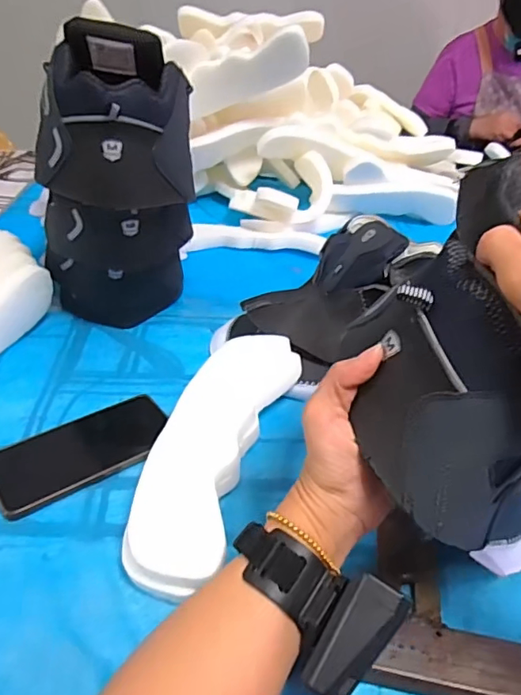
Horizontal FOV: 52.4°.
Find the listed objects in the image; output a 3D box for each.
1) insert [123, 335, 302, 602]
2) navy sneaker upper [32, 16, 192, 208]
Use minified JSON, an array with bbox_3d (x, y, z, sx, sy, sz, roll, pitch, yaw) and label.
[{"bbox_3d":[-0.038,0.078,0.463,0.093,0.045,0.269,13,35,13],"label":"insert"},{"bbox_3d":[-0.145,-0.224,0.520,0.155,0.142,0.110,-2,35,-9],"label":"navy sneaker upper"}]

